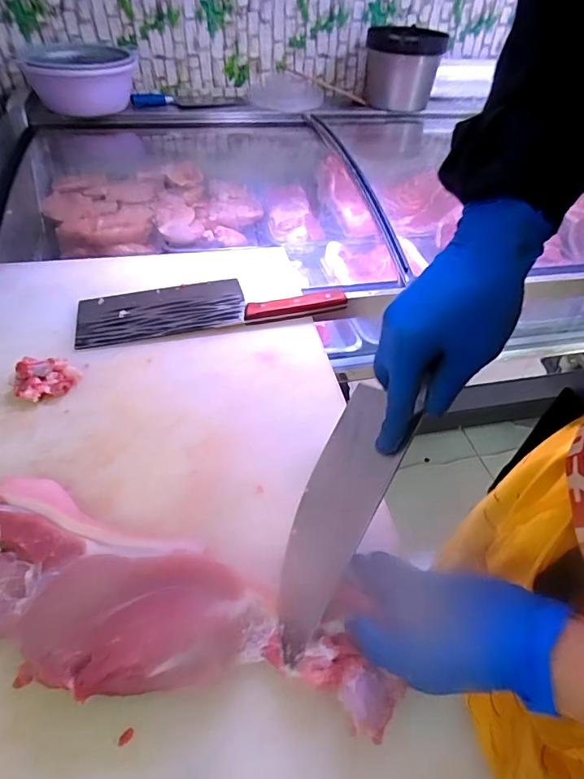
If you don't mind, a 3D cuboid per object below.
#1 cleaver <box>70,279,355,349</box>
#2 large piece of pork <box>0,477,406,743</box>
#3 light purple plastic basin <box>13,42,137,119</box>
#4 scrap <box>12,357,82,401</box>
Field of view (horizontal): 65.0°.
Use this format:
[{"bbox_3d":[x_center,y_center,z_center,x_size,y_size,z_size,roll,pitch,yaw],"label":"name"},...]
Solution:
[{"bbox_3d":[-0.104,-0.113,0.588,0.323,0.019,0.109,-8,46,-11],"label":"cleaver"},{"bbox_3d":[-0.090,0.147,0.305,0.311,0.039,0.116,17,46,9],"label":"large piece of pork"},{"bbox_3d":[-0.549,-0.804,1.211,0.262,0.145,0.272,-13,47,-15],"label":"light purple plastic basin"},{"bbox_3d":[-0.252,-0.012,0.470,0.058,0.028,0.040,-10,46,-12],"label":"scrap"}]

